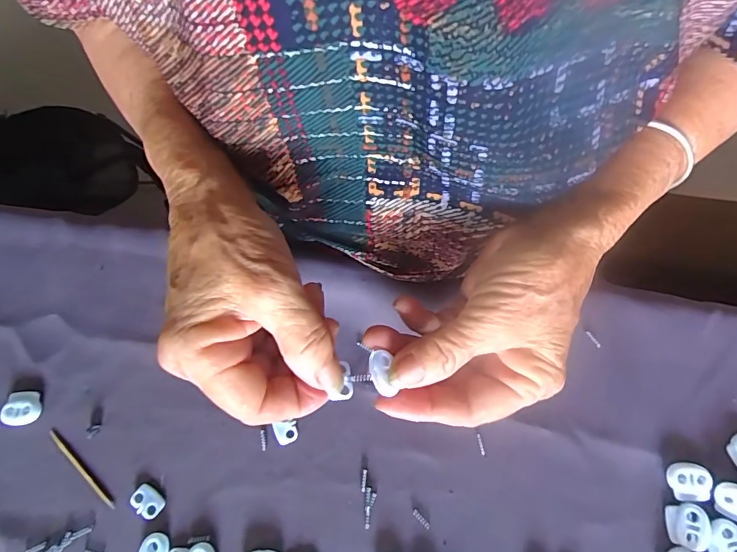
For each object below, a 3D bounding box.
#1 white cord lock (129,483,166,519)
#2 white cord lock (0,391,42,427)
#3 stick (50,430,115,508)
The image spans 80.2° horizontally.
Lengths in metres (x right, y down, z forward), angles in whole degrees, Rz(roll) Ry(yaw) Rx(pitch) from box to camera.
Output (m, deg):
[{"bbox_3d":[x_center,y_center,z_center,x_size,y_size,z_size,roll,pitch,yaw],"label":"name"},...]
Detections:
[{"bbox_3d":[-0.125,0.128,0.248,0.019,0.004,0.014,35,75,13],"label":"white cord lock"},{"bbox_3d":[-0.210,0.080,0.265,0.020,0.006,0.020,-2,70,2],"label":"white cord lock"},{"bbox_3d":[-0.168,0.113,0.255,0.060,0.004,0.004,41,77,15],"label":"stick"}]

